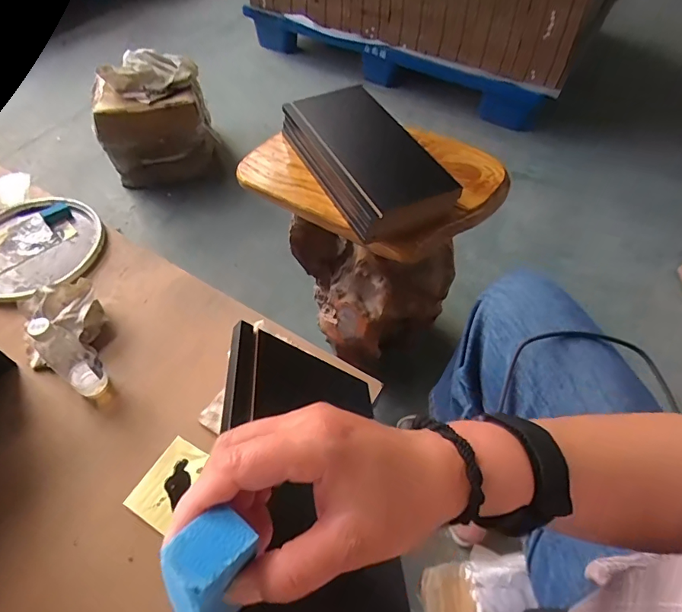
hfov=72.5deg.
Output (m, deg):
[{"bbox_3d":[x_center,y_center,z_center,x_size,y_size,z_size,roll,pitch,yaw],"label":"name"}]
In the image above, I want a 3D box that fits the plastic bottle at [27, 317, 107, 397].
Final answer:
[{"bbox_3d":[-0.445,0.083,0.763,0.056,0.191,0.060,34,61,22],"label":"plastic bottle"}]

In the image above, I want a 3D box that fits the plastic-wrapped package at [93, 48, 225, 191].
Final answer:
[{"bbox_3d":[-0.523,-0.520,1.322,0.313,0.287,0.197,-22,58,-16],"label":"plastic-wrapped package"}]

